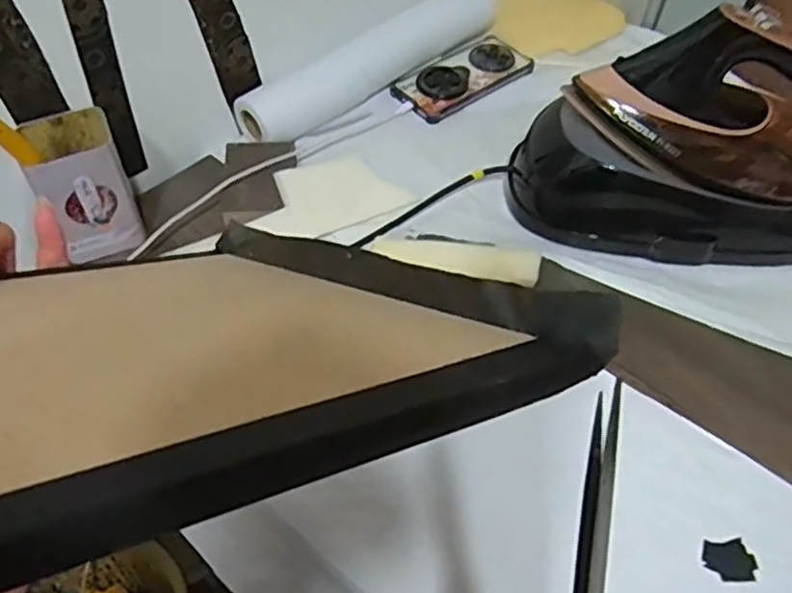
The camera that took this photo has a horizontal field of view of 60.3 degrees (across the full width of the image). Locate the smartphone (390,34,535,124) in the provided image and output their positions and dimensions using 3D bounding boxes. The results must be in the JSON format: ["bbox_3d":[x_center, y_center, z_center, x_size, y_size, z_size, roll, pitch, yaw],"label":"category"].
[{"bbox_3d":[0.077,-0.257,0.793,0.164,0.018,0.081,-32,59,-23],"label":"smartphone"}]

